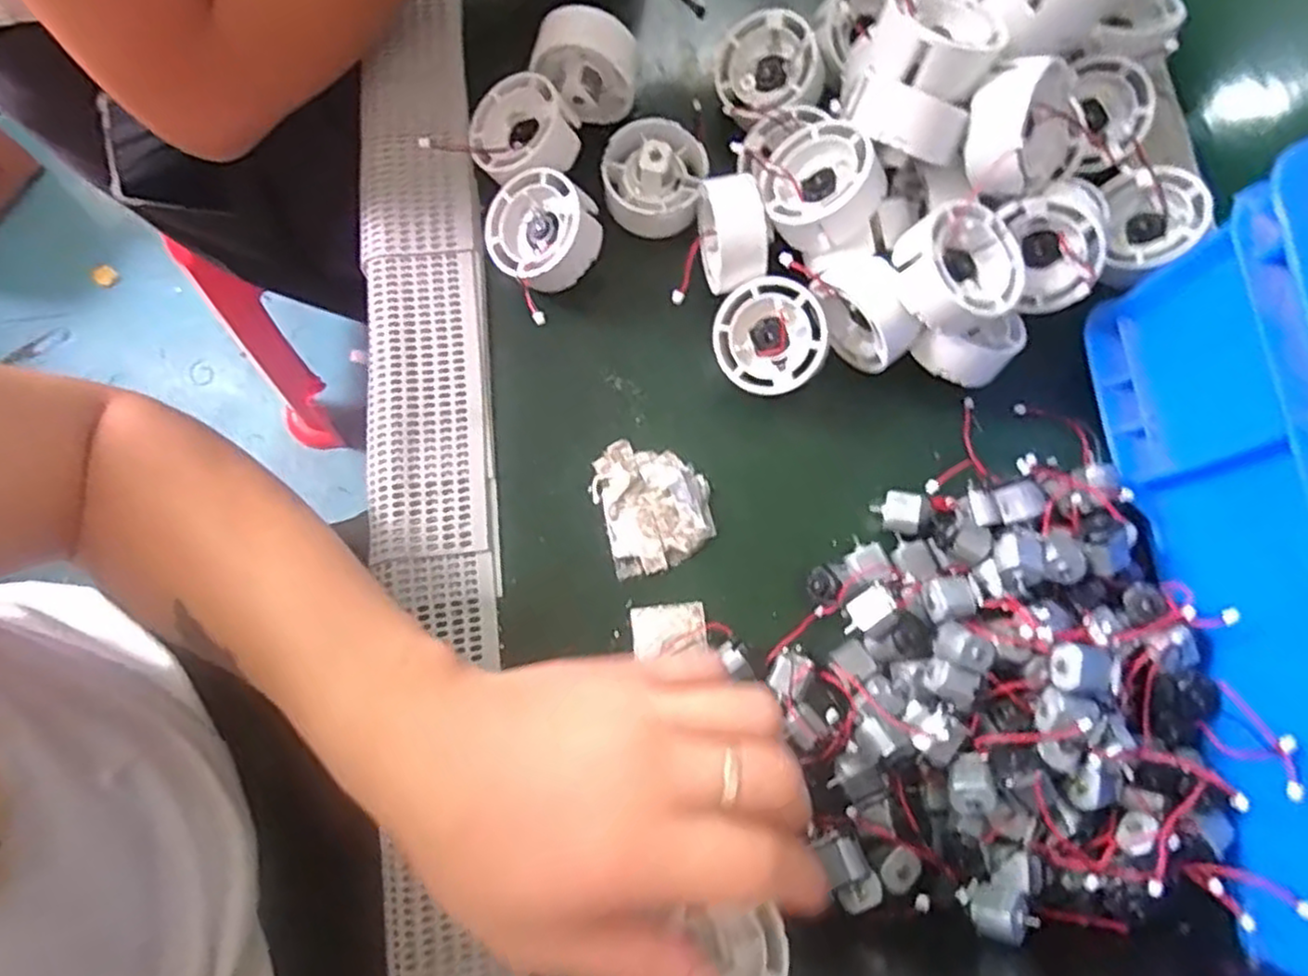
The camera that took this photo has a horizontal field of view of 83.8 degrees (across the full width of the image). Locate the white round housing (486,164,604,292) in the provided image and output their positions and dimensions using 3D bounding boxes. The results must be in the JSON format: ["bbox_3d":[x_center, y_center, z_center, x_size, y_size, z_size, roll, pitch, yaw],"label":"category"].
[{"bbox_3d":[-0.057,-0.131,0.373,0.054,0.026,0.054,-1,86,22],"label":"white round housing"}]

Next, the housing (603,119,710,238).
[{"bbox_3d":[0.001,-0.165,0.388,0.052,0.034,0.053,1,78,-4],"label":"housing"}]

